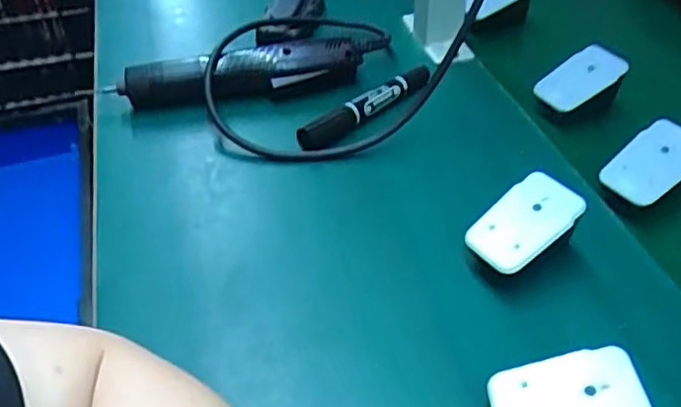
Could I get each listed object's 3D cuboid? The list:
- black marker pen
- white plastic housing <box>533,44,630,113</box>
[{"bbox_3d":[0.022,-0.078,0.532,0.135,0.022,0.019,-31,49,-27],"label":"black marker pen"},{"bbox_3d":[0.193,-0.101,0.528,0.071,0.009,0.038,-32,56,-3],"label":"white plastic housing"}]

